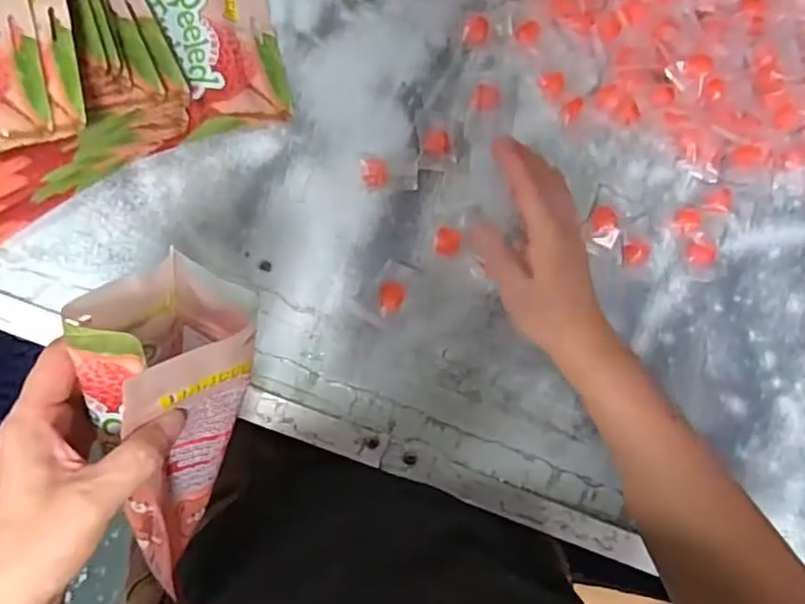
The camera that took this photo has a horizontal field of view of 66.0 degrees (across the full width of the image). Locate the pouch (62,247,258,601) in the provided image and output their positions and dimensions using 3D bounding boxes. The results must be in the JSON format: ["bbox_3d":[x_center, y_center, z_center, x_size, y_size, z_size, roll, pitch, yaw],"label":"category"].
[{"bbox_3d":[-0.122,0.059,0.336,0.084,0.091,0.155,-7,86,-6],"label":"pouch"}]

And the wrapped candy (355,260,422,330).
[{"bbox_3d":[-0.010,-0.008,0.485,0.032,0.013,0.053,37,83,-1],"label":"wrapped candy"}]

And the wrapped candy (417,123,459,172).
[{"bbox_3d":[0.028,-0.123,0.497,0.032,0.014,0.036,-2,85,-6],"label":"wrapped candy"}]

